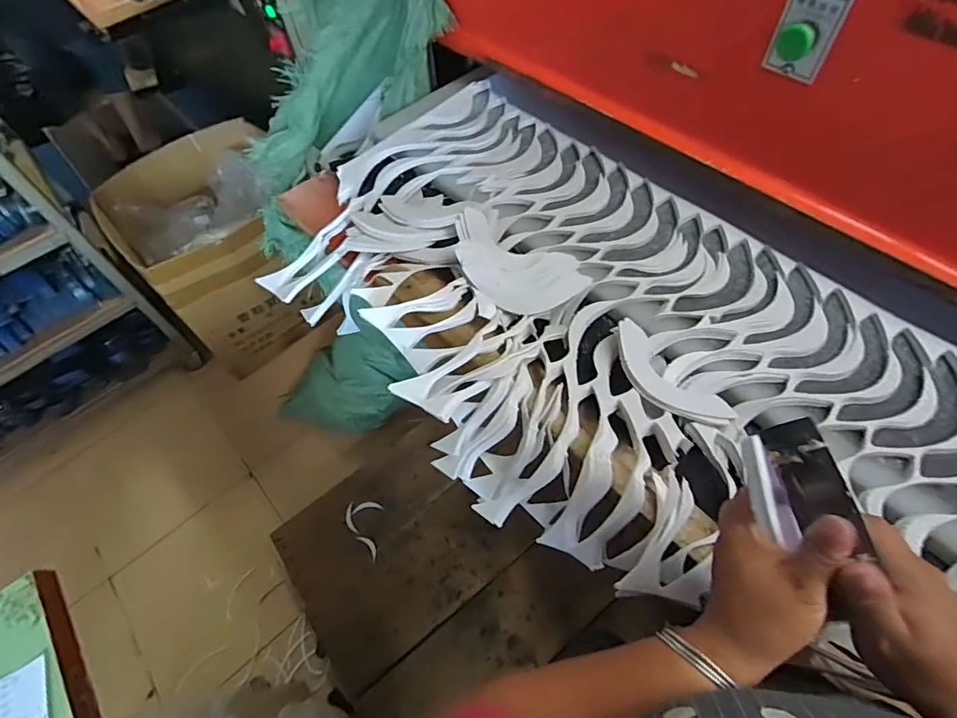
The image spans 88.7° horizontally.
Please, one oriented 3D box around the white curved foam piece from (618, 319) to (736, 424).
[{"bbox_3d":[0.226,0.023,0.599,0.064,0.020,0.168,-36,65,-21],"label":"white curved foam piece"}]

